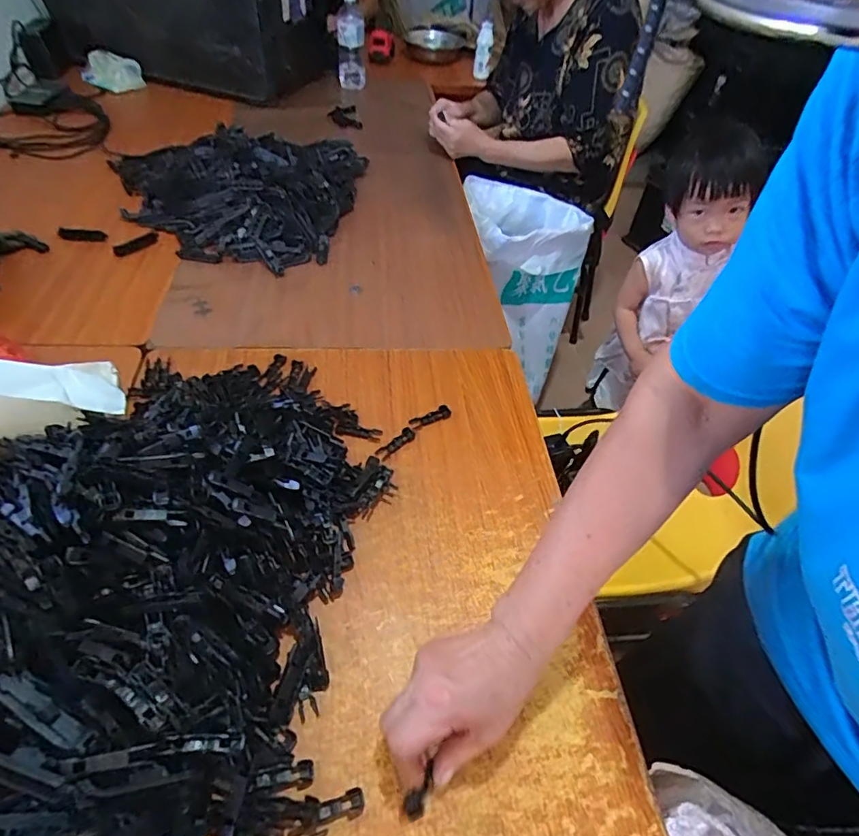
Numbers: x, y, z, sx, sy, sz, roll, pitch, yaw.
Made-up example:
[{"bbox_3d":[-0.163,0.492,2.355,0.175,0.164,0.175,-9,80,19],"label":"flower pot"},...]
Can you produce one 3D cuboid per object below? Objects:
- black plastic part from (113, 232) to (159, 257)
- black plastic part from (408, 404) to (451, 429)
[{"bbox_3d":[-0.468,-0.275,0.829,0.017,0.017,0.072,32,53,21],"label":"black plastic part"},{"bbox_3d":[0.001,-0.001,0.642,0.057,0.006,0.018,-20,54,-22],"label":"black plastic part"}]

